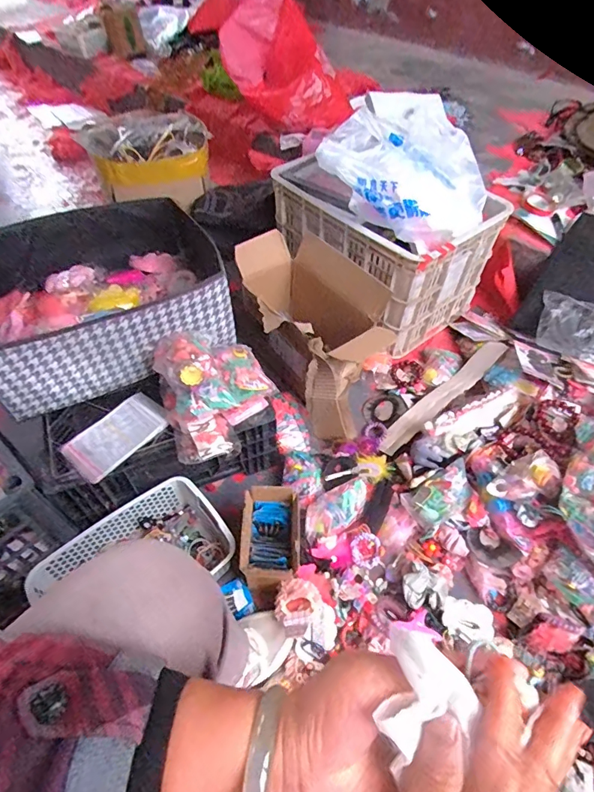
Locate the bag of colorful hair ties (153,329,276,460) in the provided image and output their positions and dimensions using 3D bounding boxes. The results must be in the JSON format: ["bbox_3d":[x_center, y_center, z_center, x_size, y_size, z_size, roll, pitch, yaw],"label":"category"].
[{"bbox_3d":[-0.136,-0.023,0.740,0.186,0.132,0.210,-18,55,-14],"label":"bag of colorful hair ties"}]

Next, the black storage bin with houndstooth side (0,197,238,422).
[{"bbox_3d":[-0.364,-0.182,0.807,0.461,0.182,0.347,-27,57,-20],"label":"black storage bin with houndstooth side"}]

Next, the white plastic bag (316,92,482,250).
[{"bbox_3d":[0.254,-0.496,0.957,0.331,0.183,0.357,19,54,13],"label":"white plastic bag"}]

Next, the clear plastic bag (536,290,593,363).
[{"bbox_3d":[0.670,-0.158,1.019,0.182,0.075,0.168,18,54,13],"label":"clear plastic bag"}]

